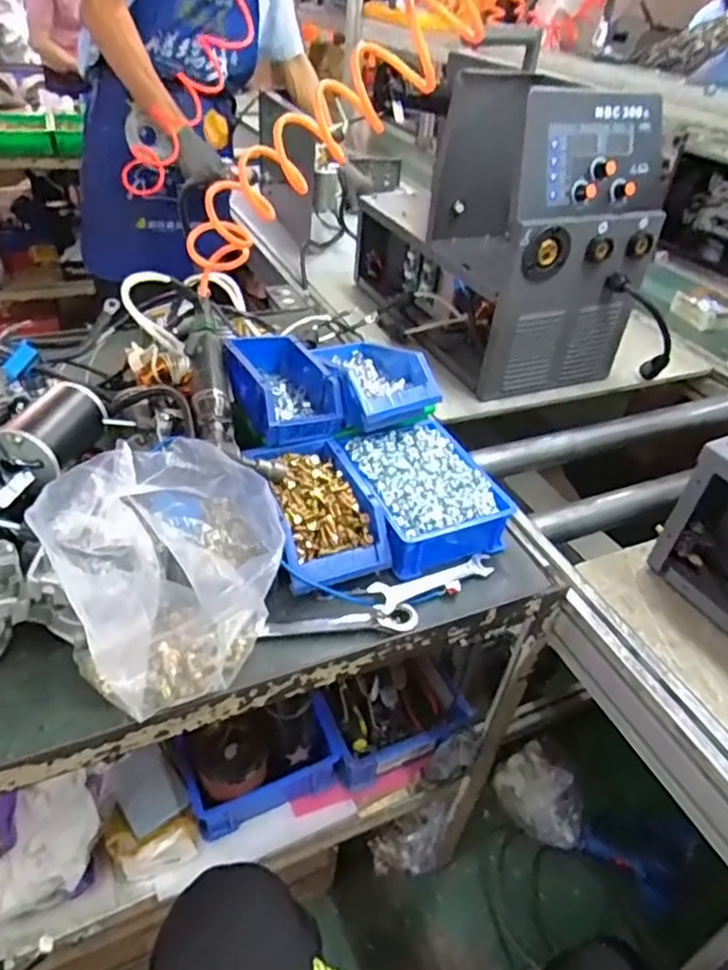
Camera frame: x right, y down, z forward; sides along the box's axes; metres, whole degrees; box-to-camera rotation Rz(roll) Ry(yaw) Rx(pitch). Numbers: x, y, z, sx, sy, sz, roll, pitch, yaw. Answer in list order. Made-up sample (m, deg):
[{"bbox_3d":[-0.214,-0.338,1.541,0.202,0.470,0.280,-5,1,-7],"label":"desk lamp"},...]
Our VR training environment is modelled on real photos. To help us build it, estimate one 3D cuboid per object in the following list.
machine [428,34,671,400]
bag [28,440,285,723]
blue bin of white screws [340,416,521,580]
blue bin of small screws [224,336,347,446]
[{"bbox_3d":[0.289,-0.411,1.029,0.271,0.378,0.333,-11,42,-21],"label":"machine"},{"bbox_3d":[-0.170,0.070,0.550,0.154,0.196,0.170,25,42,21],"label":"bag"},{"bbox_3d":[0.068,0.003,0.767,0.152,0.053,0.194,-11,42,-22],"label":"blue bin of white screws"},{"bbox_3d":[-0.104,-0.128,0.797,0.108,0.061,0.177,-13,43,-23],"label":"blue bin of small screws"}]

